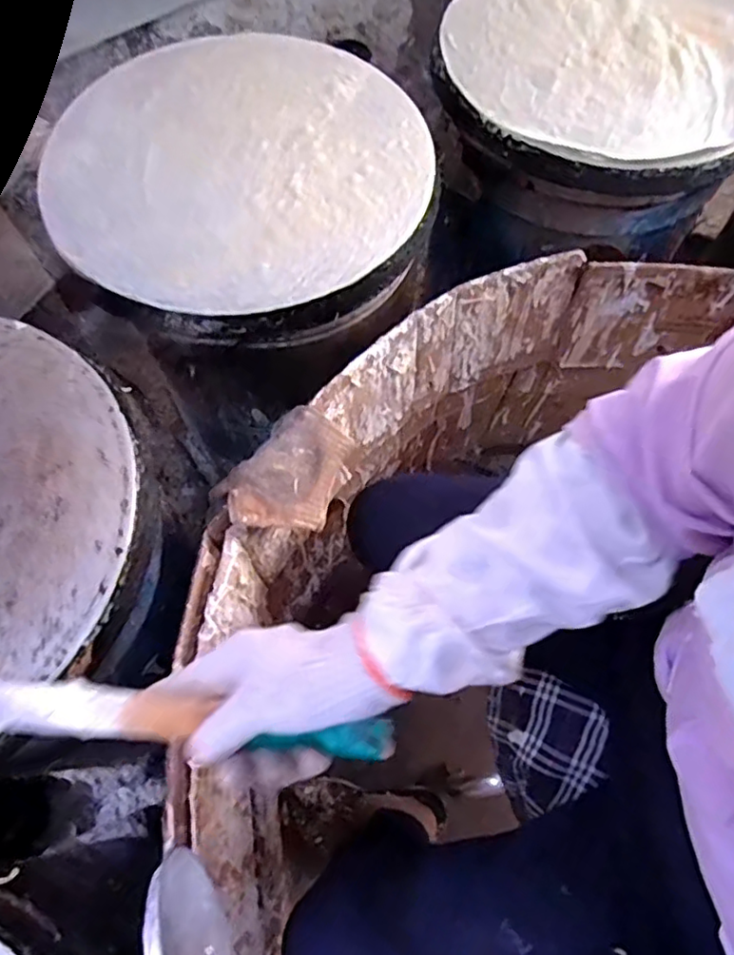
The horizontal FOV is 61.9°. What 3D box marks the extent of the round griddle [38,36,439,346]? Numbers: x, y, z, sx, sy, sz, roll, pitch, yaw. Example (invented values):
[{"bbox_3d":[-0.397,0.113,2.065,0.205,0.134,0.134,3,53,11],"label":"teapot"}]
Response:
[{"bbox_3d":[-0.122,-0.306,0.612,0.367,0.046,0.361,0,67,0],"label":"round griddle"}]

